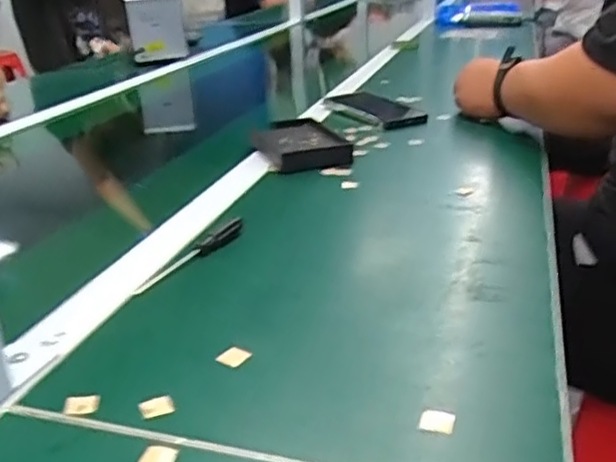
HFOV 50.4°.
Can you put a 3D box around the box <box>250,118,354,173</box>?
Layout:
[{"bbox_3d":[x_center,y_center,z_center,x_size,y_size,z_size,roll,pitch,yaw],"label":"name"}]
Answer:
[{"bbox_3d":[-0.011,-0.104,0.792,0.093,0.030,0.143,-12,26,-19],"label":"box"}]

